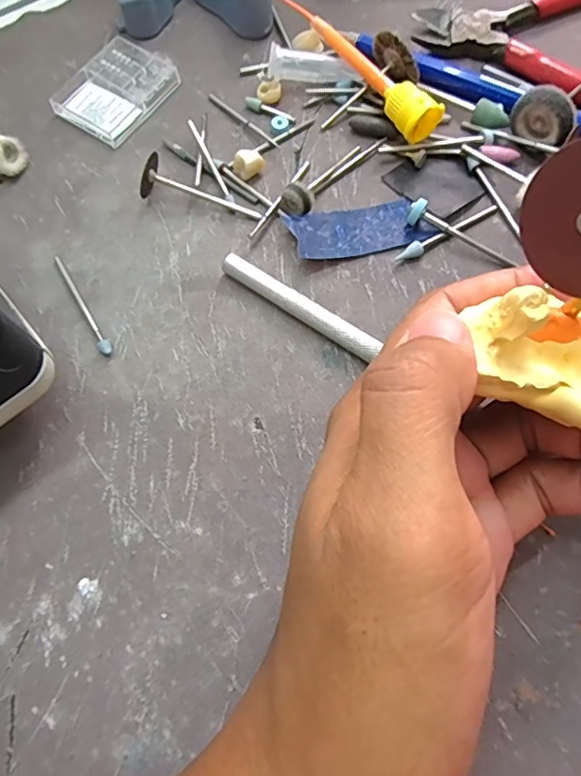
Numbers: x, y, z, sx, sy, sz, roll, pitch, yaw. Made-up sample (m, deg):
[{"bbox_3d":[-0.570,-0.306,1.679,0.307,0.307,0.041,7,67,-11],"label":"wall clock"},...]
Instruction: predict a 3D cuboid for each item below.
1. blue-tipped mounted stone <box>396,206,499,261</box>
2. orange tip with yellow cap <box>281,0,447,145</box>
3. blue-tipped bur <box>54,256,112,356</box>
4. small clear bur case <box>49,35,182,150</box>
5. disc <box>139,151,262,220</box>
[{"bbox_3d":[0.061,-0.059,0.203,0.046,0.004,0.006,-28,73,-10],"label":"blue-tipped mounted stone"},{"bbox_3d":[0.026,-0.135,0.220,0.015,0.019,0.089,-37,75,-12],"label":"orange tip with yellow cap"},{"bbox_3d":[-0.076,-0.030,0.192,0.005,0.004,0.047,-32,74,-11],"label":"blue-tipped bur"},{"bbox_3d":[-0.074,-0.126,0.225,0.037,0.008,0.046,32,74,10],"label":"small clear bur case"},{"bbox_3d":[-0.035,-0.072,0.203,0.045,0.013,0.016,24,72,8],"label":"disc"}]

